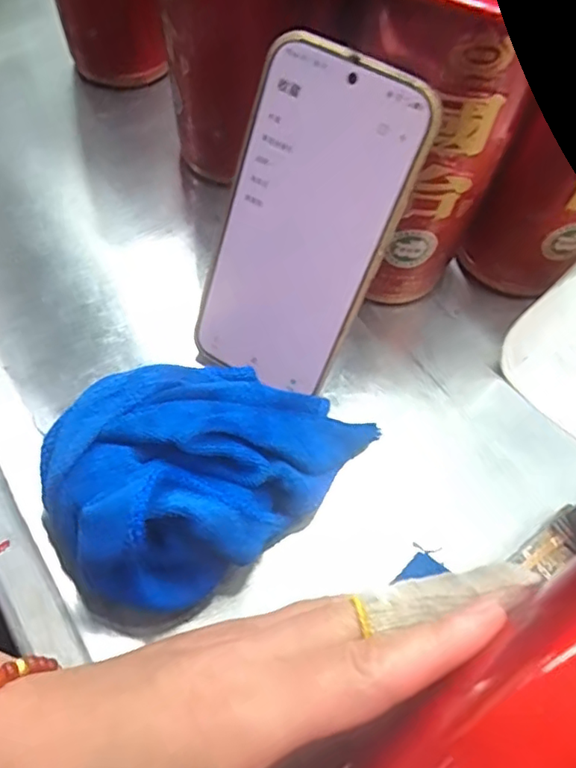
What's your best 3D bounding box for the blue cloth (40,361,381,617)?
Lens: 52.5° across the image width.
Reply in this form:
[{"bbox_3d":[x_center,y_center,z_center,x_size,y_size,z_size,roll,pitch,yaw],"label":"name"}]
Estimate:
[{"bbox_3d":[-0.034,0.028,0.263,0.147,0.052,0.099,-29,65,-19],"label":"blue cloth"}]

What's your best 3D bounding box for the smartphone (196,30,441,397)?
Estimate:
[{"bbox_3d":[0.006,-0.065,0.263,0.072,0.153,0.005,28,36,9],"label":"smartphone"}]

